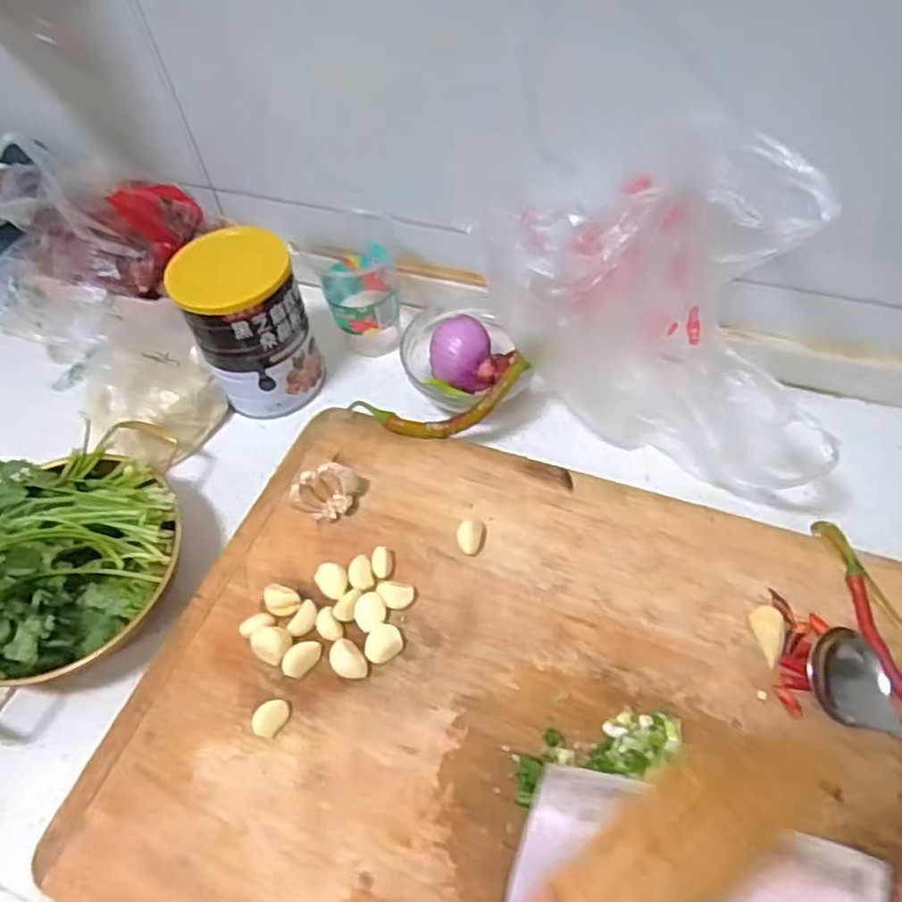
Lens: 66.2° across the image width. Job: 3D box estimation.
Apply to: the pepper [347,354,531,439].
[{"bbox_3d":[-0.006,-0.038,0.584,0.155,0.032,0.041,-17,52,14],"label":"pepper"}]

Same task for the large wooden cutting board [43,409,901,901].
[{"bbox_3d":[0.088,0.176,0.447,0.579,0.036,0.411,16,57,17],"label":"large wooden cutting board"}]

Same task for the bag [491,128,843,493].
[{"bbox_3d":[0.156,-0.100,0.512,0.248,0.208,0.095,23,59,21],"label":"bag"}]

